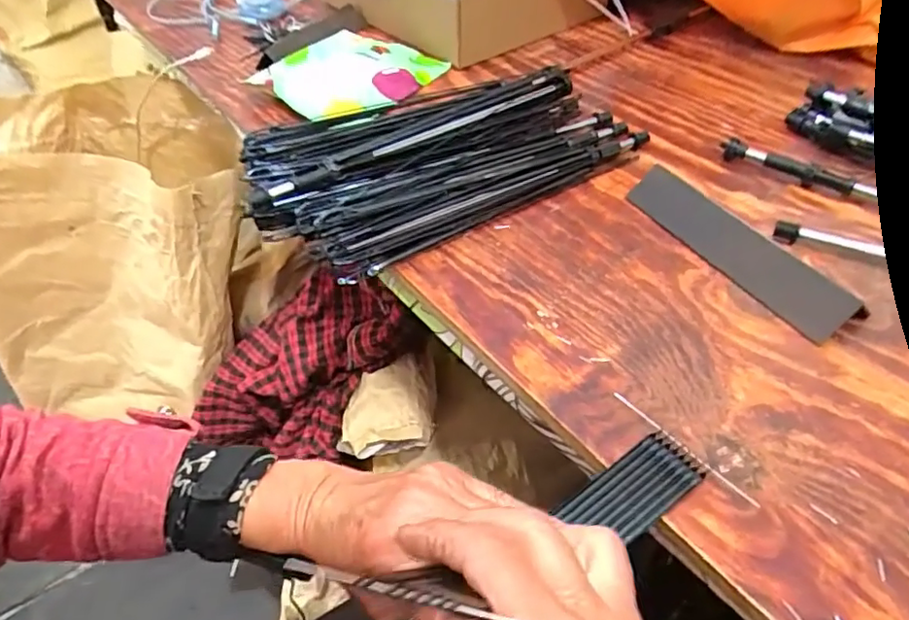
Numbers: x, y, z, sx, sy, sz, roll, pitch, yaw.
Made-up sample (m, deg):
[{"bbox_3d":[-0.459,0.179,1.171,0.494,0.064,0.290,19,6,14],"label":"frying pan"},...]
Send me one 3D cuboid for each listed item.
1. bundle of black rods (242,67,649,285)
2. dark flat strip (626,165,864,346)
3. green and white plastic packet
[{"bbox_3d":[-0.005,-0.142,0.513,0.350,0.049,0.170,-27,52,-22],"label":"bundle of black rods"},{"bbox_3d":[0.207,-0.049,0.431,0.007,0.037,0.186,17,27,-47],"label":"dark flat strip"},{"bbox_3d":[-0.126,-0.280,0.672,0.207,0.040,0.137,-31,53,-24],"label":"green and white plastic packet"}]

